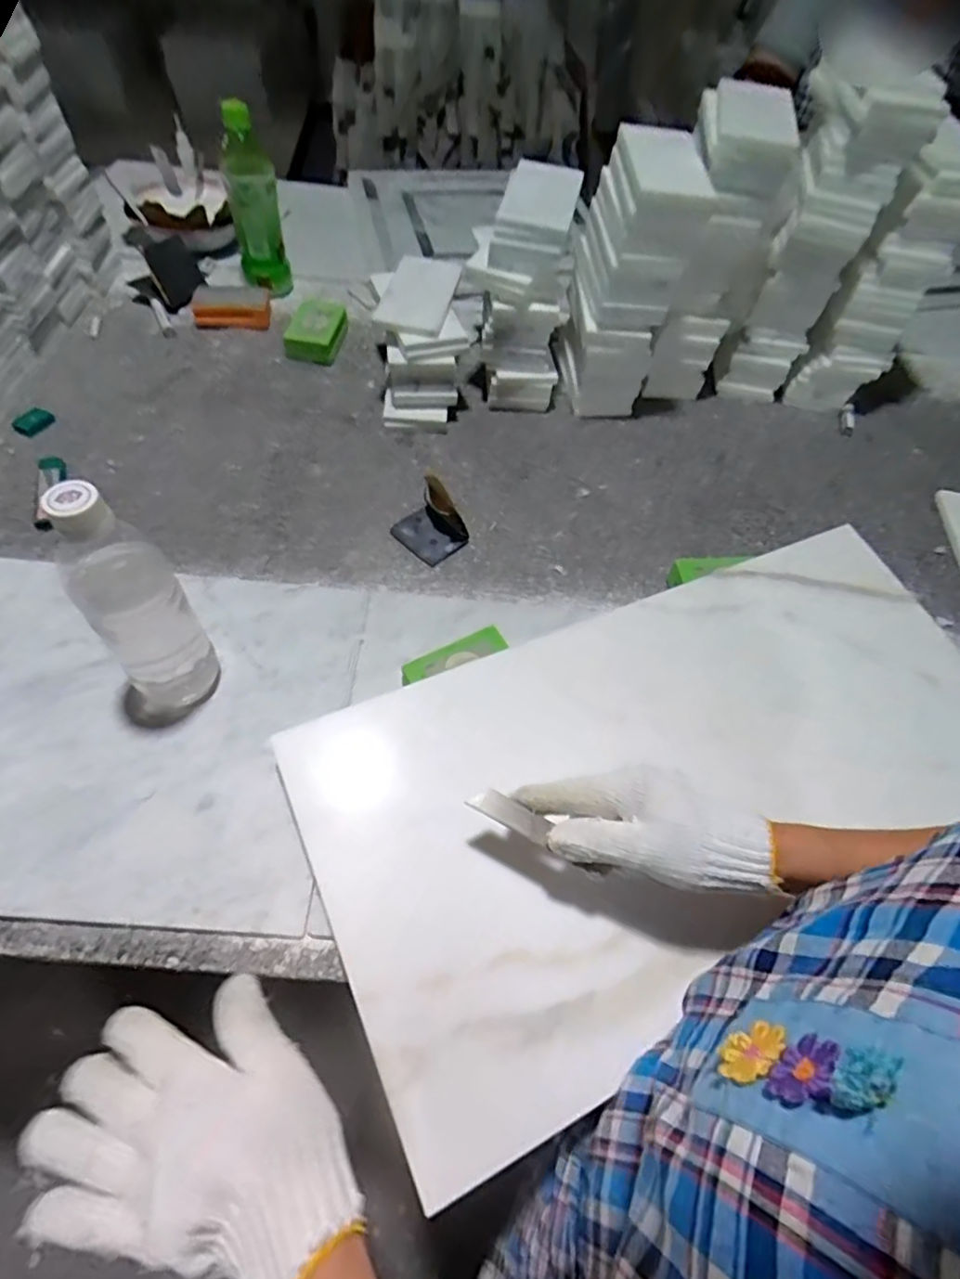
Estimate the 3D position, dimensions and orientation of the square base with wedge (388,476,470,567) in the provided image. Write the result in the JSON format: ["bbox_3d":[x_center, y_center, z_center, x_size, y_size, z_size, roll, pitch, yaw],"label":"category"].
[{"bbox_3d":[-0.054,-0.125,0.630,0.060,0.047,0.081,-37,65,-27],"label":"square base with wedge"}]

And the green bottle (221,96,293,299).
[{"bbox_3d":[-0.295,-0.563,0.810,0.066,0.202,0.061,-12,59,-12],"label":"green bottle"}]

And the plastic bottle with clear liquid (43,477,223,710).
[{"bbox_3d":[-0.245,-0.025,0.438,0.066,0.205,0.067,-30,62,-24],"label":"plastic bottle with clear liquid"}]

